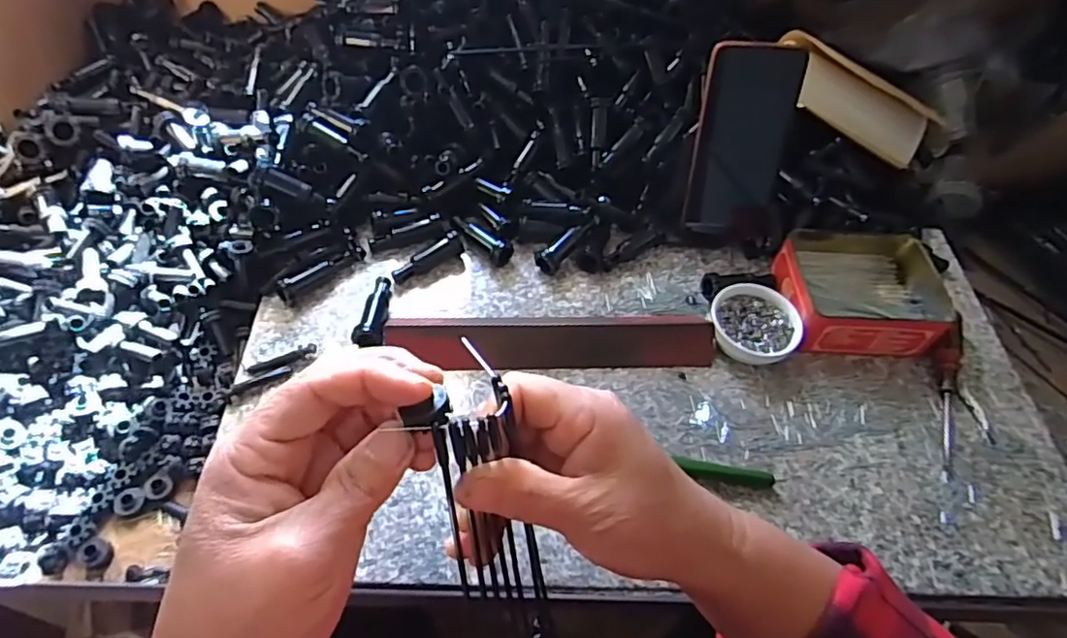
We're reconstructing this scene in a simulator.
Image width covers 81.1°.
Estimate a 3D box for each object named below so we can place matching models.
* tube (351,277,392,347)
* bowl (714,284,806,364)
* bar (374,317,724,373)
[{"bbox_3d":[-0.129,-0.007,0.505,0.025,0.021,0.074,2,54,-4],"label":"tube"},{"bbox_3d":[0.181,0.006,0.517,0.070,0.030,0.063,20,55,10],"label":"bowl"},{"bbox_3d":[0.017,0.018,0.498,0.256,0.024,0.039,-2,54,-6],"label":"bar"}]

